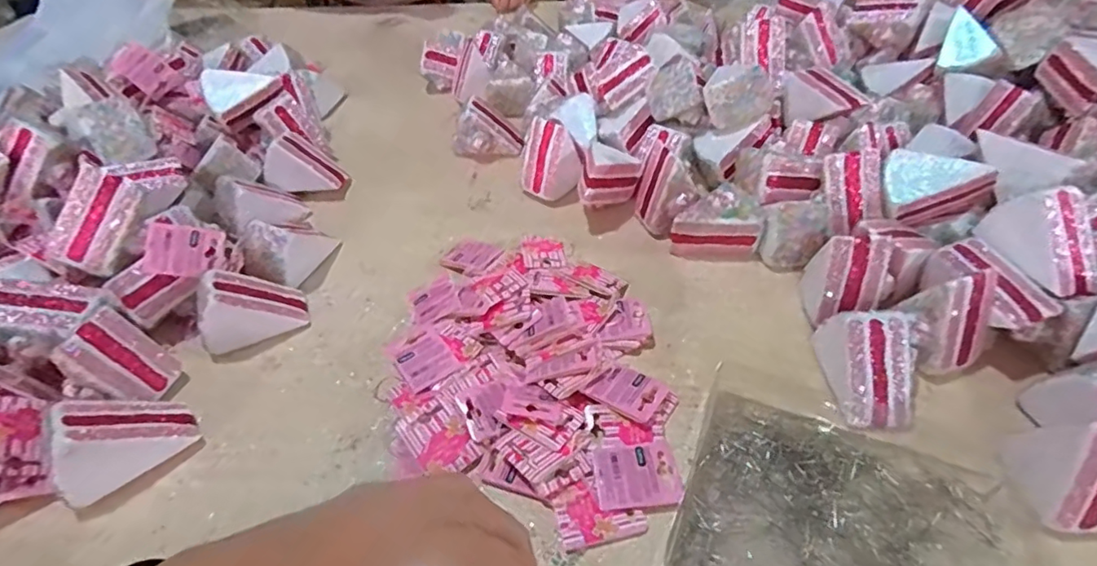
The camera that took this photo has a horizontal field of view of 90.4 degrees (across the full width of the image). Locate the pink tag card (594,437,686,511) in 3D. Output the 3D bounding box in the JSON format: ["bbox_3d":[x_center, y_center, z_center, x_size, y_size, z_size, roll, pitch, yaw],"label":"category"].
[{"bbox_3d":[0.067,0.142,0.408,0.063,0.004,0.051,-5,45,-3],"label":"pink tag card"}]

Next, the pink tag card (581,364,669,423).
[{"bbox_3d":[0.065,0.089,0.450,0.054,0.008,0.045,25,48,27],"label":"pink tag card"}]

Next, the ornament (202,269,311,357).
[{"bbox_3d":[-0.280,0.018,0.511,0.086,0.066,0.047,-24,48,-21],"label":"ornament"}]

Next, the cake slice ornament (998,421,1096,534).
[{"bbox_3d":[0.359,0.120,0.366,0.057,0.088,0.066,-4,44,-1],"label":"cake slice ornament"}]

